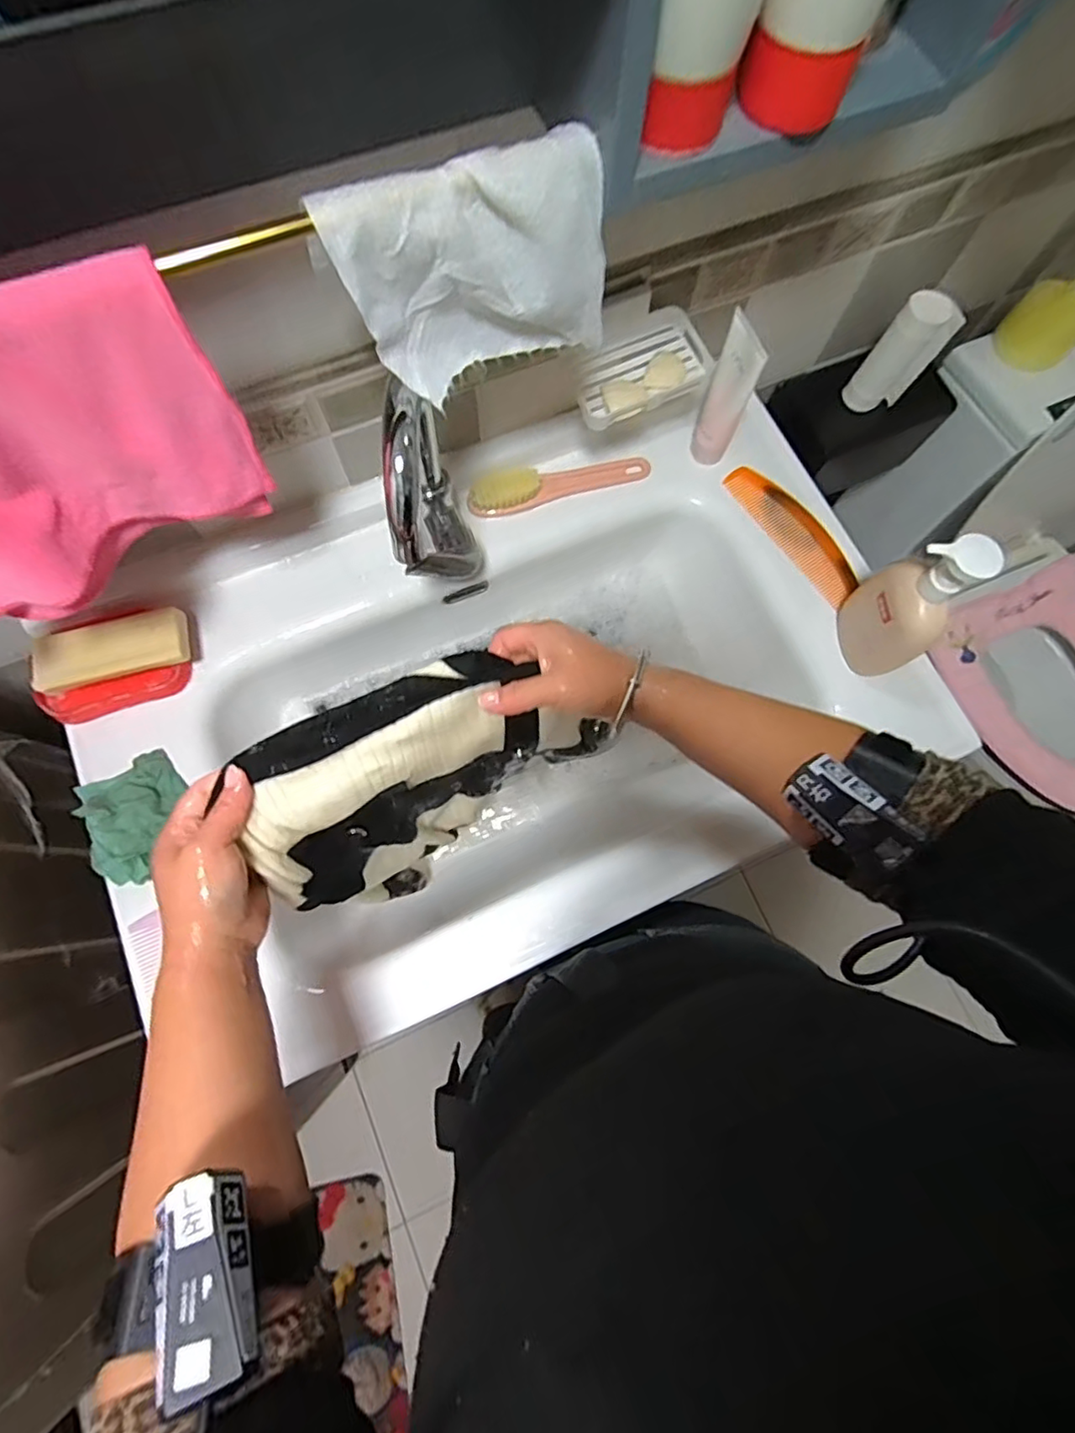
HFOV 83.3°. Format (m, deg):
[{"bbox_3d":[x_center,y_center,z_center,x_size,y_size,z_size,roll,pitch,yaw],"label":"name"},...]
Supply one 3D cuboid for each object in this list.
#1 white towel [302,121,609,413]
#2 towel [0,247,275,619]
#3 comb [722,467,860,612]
[{"bbox_3d":[-0.034,-0.258,0.361,0.161,0.107,0.046,-23,76,-7],"label":"white towel"},{"bbox_3d":[-0.303,-0.136,0.347,0.262,0.169,0.071,-19,76,-6],"label":"towel"},{"bbox_3d":[0.282,-0.203,0.657,0.059,0.010,0.182,-33,78,-10],"label":"comb"}]

